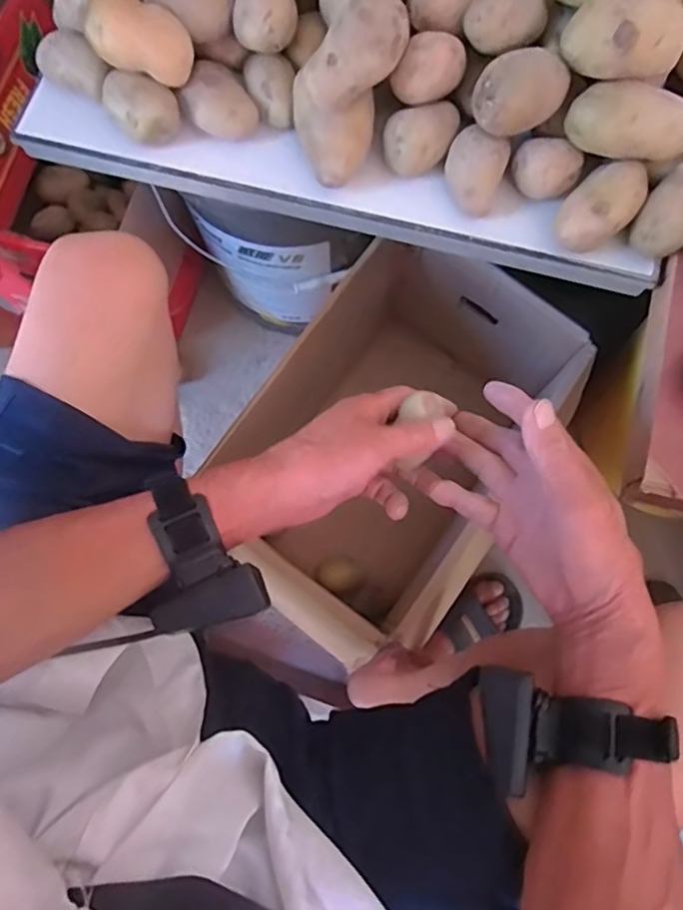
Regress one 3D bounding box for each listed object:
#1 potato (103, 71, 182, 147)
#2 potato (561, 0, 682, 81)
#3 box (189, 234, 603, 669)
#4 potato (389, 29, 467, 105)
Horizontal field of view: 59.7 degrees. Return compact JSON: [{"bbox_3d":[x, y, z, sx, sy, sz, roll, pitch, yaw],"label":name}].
[{"bbox_3d":[-0.173,-0.303,0.518,0.054,0.035,0.051,0,78,0],"label":"potato"},{"bbox_3d":[0.209,-0.306,0.441,0.080,0.050,0.060,31,80,7],"label":"potato"},{"bbox_3d":[0.062,0.003,0.738,0.306,0.237,0.453,34,80,7],"label":"box"},{"bbox_3d":[0.070,-0.307,0.481,0.052,0.051,0.037,16,78,4],"label":"potato"}]

